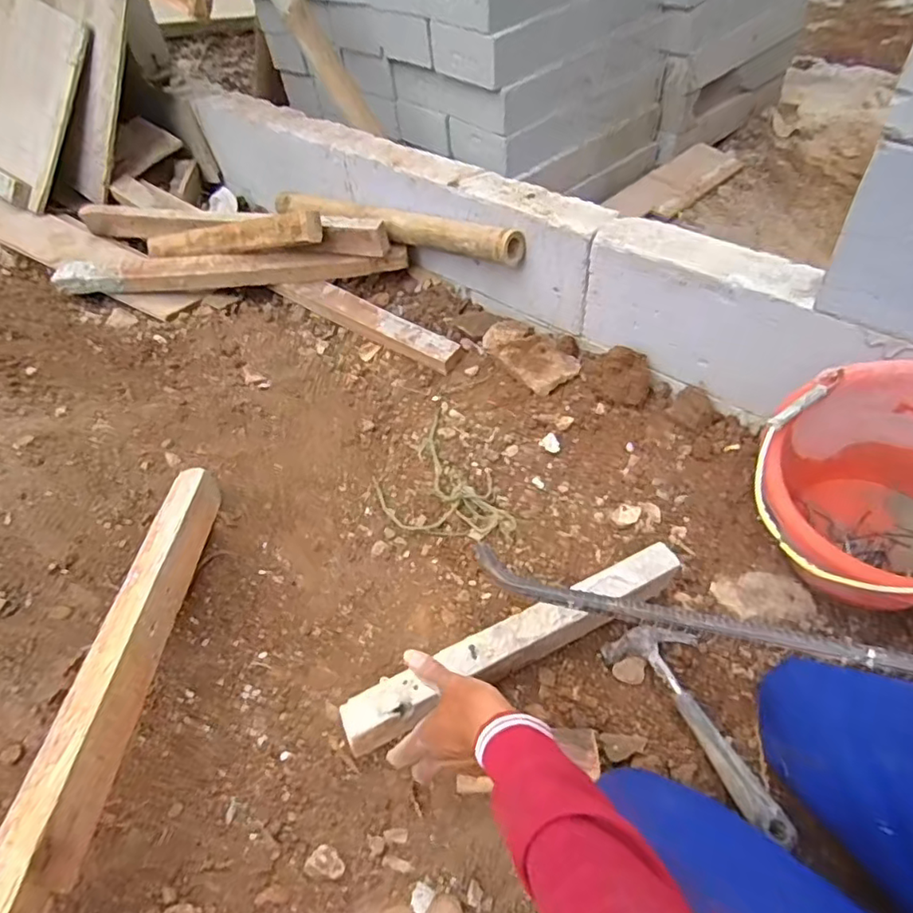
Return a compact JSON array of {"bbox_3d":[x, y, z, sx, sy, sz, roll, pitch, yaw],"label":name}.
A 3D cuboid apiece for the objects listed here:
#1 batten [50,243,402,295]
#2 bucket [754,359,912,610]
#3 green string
[{"bbox_3d":[-0.473,-0.395,1.213,0.727,0.042,0.058,-1,49,6],"label":"batten"},{"bbox_3d":[0.479,0.068,0.662,0.279,0.218,0.298,26,57,26],"label":"bucket"},{"bbox_3d":[-0.037,0.022,0.889,0.174,0.041,0.285,-15,49,-7],"label":"green string"}]

